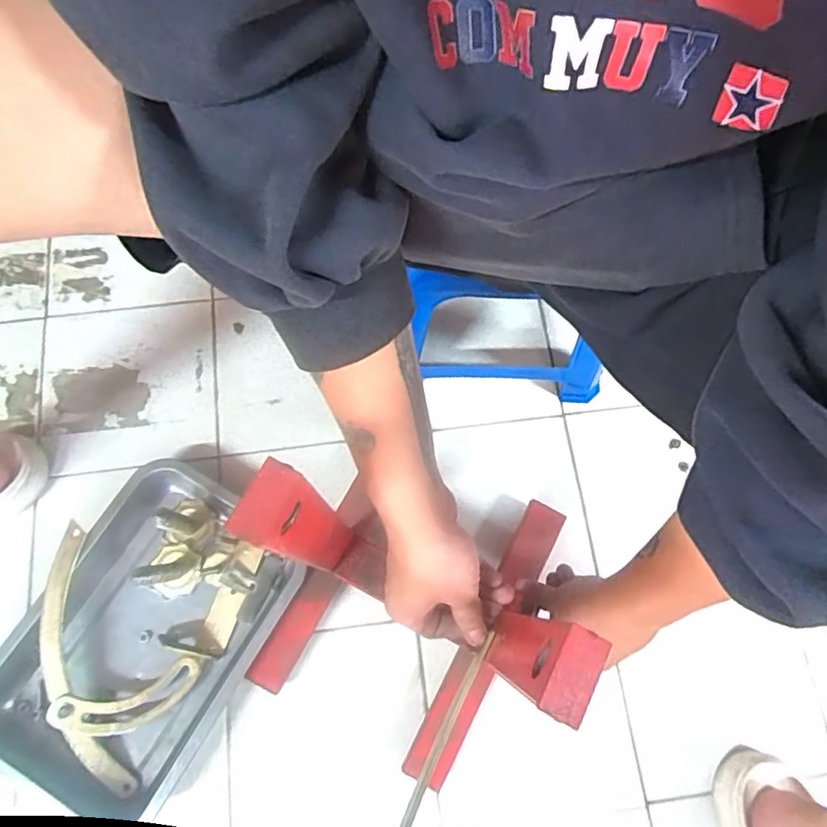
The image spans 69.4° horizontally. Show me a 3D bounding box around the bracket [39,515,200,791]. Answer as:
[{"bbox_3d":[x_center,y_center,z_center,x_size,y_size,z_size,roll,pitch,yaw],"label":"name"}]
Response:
[{"bbox_3d":[-0.309,0.241,0.586,0.126,0.056,0.220,-42,77,-13],"label":"bracket"}]

